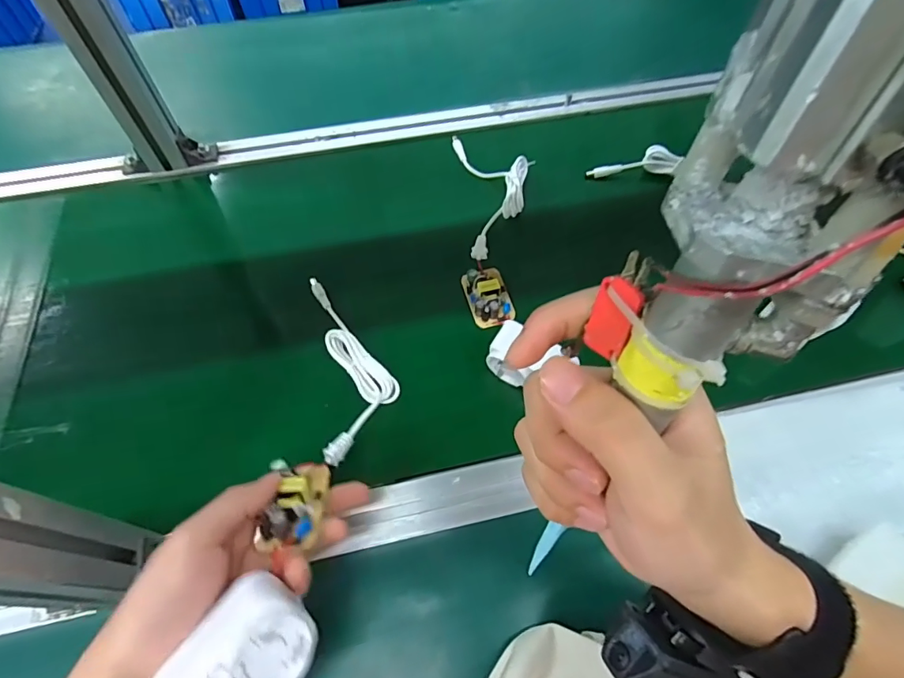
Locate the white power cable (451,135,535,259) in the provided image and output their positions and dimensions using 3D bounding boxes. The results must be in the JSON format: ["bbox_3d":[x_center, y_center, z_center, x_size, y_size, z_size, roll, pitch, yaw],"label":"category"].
[{"bbox_3d":[0.049,-0.161,0.514,0.078,0.028,0.197,-6,60,-1],"label":"white power cable"}]

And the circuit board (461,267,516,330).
[{"bbox_3d":[0.034,-0.040,0.442,0.040,0.019,0.065,-12,60,-5],"label":"circuit board"}]

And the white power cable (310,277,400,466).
[{"bbox_3d":[-0.083,0.008,0.396,0.056,0.046,0.192,-14,60,-6],"label":"white power cable"}]

